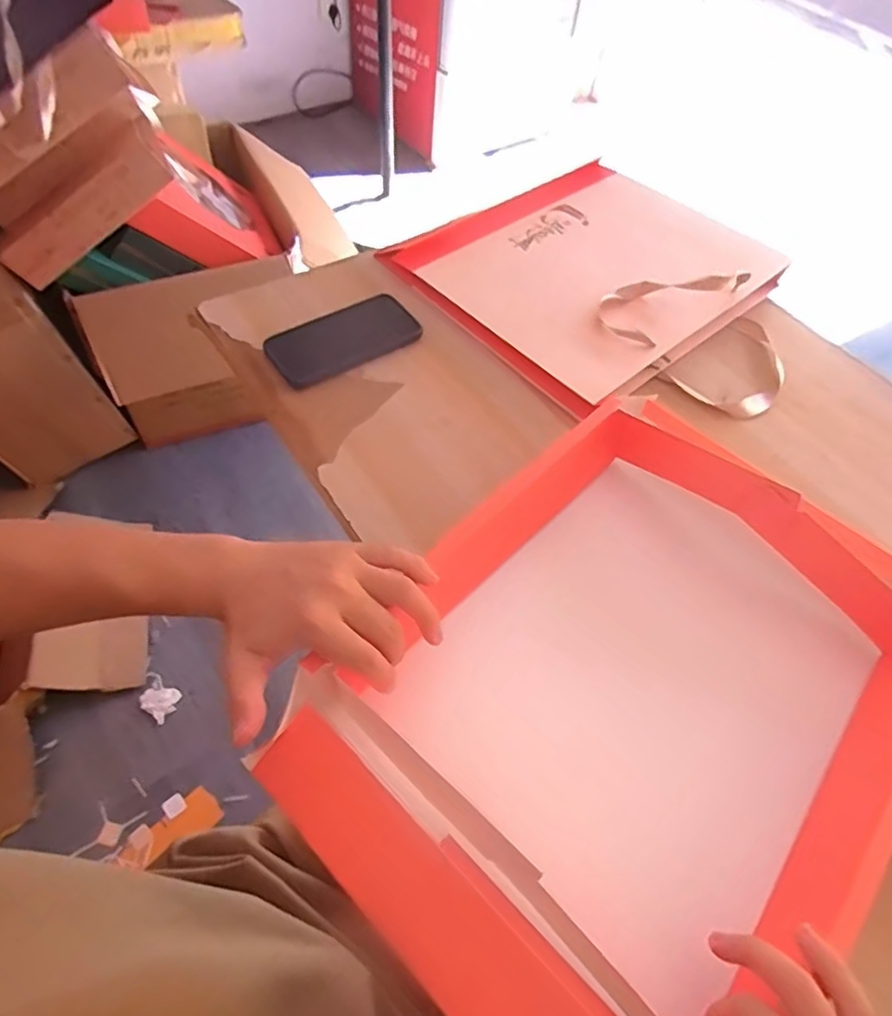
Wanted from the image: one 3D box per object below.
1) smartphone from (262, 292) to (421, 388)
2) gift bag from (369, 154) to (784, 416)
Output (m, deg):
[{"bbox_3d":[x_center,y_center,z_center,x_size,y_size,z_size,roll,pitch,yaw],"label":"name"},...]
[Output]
[{"bbox_3d":[-0.111,-0.183,0.676,0.158,0.014,0.079,-28,63,-22],"label":"smartphone"},{"bbox_3d":[0.197,-0.270,0.722,0.356,0.068,0.413,-36,66,-25],"label":"gift bag"}]

